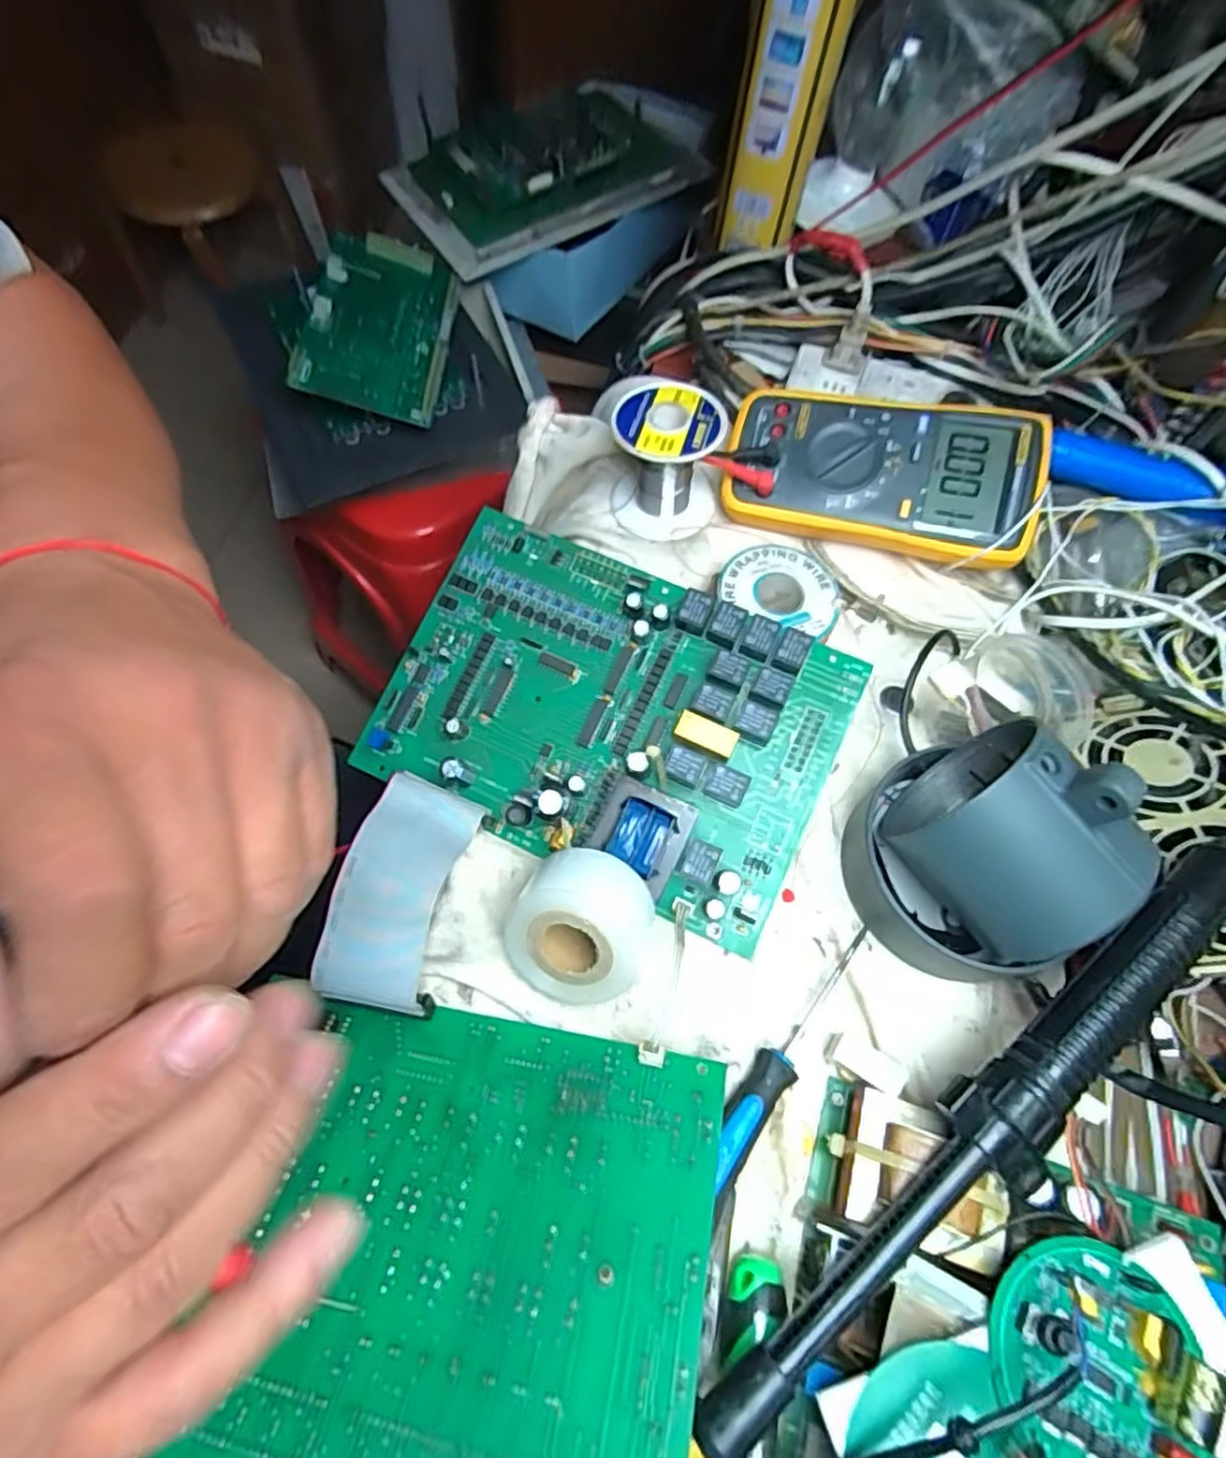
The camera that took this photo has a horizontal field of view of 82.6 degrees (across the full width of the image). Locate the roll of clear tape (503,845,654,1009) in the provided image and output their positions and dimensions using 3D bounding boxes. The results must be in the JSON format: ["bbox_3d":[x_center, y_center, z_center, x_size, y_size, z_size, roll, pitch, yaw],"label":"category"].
[{"bbox_3d":[-0.016,0.088,0.307,0.062,0.060,0.034,20,27,9],"label":"roll of clear tape"}]

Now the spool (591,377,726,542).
[{"bbox_3d":[0.030,-0.163,0.417,0.069,0.059,0.062,9,65,2],"label":"spool"}]

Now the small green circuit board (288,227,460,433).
[{"bbox_3d":[-0.211,-0.366,0.633,0.116,0.014,0.197,10,69,-16],"label":"small green circuit board"}]

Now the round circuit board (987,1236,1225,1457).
[{"bbox_3d":[0.160,0.212,0.225,0.063,0.019,0.072,-4,65,-4],"label":"round circuit board"}]

